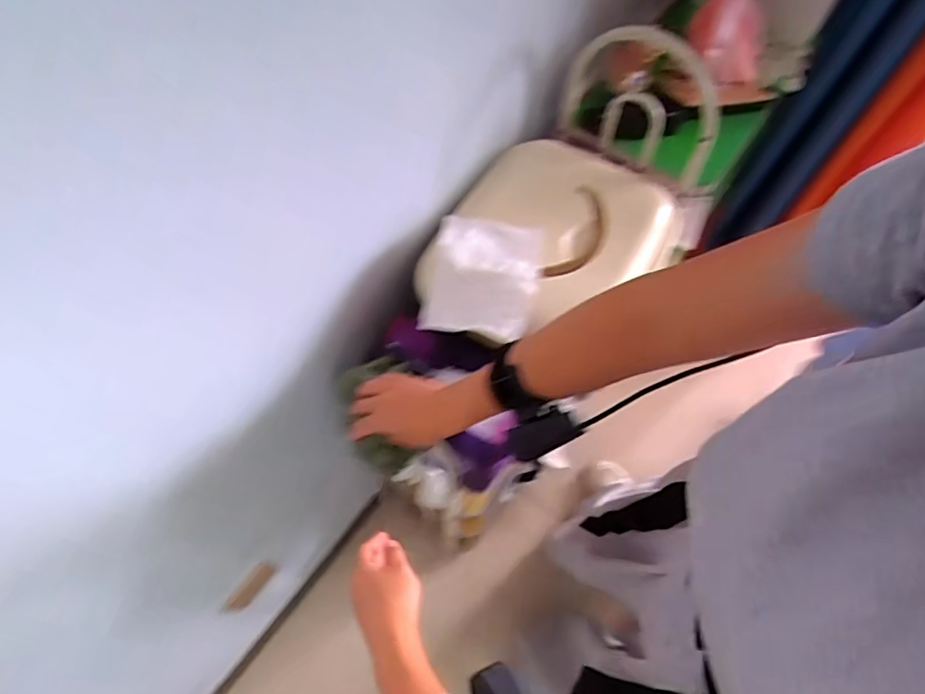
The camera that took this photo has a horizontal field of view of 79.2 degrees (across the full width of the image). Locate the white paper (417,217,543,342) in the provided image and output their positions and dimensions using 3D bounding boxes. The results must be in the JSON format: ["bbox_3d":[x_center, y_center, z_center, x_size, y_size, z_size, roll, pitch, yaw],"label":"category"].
[{"bbox_3d":[0.024,-0.090,0.688,0.138,0.037,0.162,8,62,3],"label":"white paper"}]

